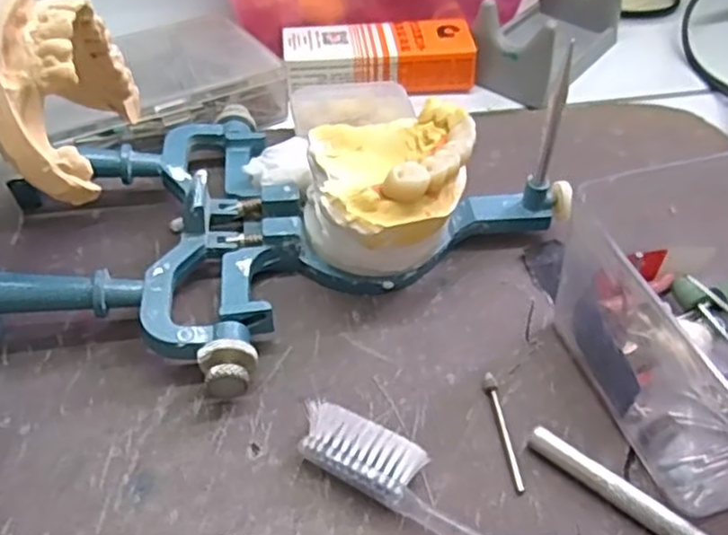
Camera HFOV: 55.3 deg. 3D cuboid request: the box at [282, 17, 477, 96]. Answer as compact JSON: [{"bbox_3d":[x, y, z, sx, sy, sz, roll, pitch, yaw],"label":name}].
[{"bbox_3d":[0.008,-0.110,0.365,0.096,0.024,0.034,-2,47,-4],"label":"box"}]

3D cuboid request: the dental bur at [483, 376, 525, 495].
[{"bbox_3d":[0.046,0.053,0.227,0.005,0.004,0.042,-5,47,-7],"label":"dental bur"}]

